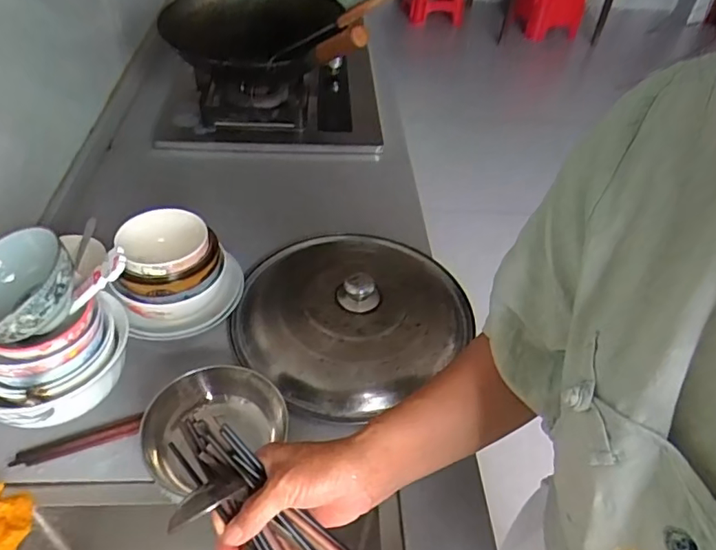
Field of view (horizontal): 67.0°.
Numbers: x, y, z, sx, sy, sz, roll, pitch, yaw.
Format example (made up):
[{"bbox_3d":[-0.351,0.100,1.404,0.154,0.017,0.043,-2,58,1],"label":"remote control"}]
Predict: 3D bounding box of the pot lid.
[{"bbox_3d":[-0.013,0.036,0.725,0.294,0.070,0.284,3,44,-3],"label":"pot lid"}]

